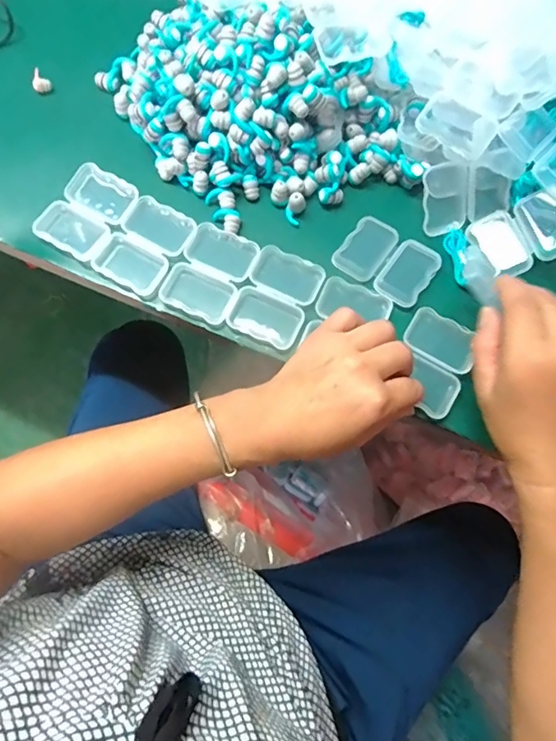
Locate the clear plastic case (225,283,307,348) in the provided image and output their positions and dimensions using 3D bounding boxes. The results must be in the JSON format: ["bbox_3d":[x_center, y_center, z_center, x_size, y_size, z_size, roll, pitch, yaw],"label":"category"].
[{"bbox_3d":[-0.009,-0.041,0.376,0.054,0.008,0.036,26,75,5],"label":"clear plastic case"}]

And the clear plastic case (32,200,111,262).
[{"bbox_3d":[-0.162,-0.111,0.384,0.055,0.011,0.036,30,81,6],"label":"clear plastic case"}]

